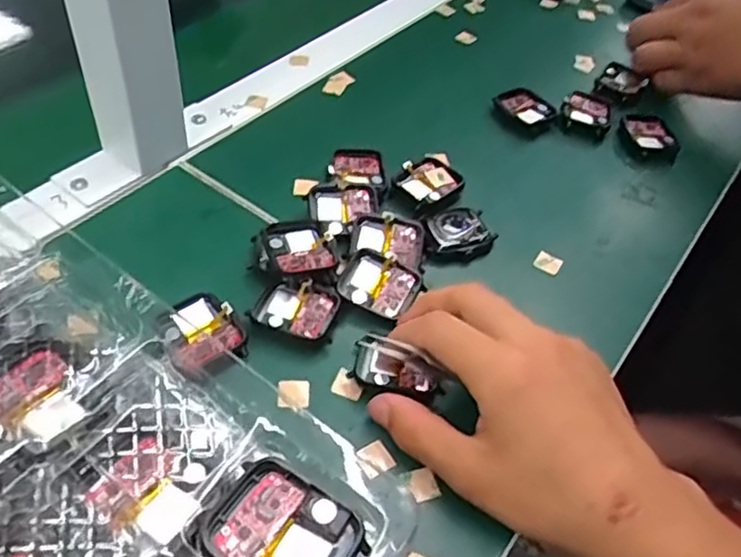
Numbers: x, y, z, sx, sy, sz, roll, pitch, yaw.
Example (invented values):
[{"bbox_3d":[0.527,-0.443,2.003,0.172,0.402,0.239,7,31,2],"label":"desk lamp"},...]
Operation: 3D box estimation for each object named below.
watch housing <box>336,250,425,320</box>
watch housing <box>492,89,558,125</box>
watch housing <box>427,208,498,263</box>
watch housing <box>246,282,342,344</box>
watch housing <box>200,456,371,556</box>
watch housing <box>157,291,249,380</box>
[{"bbox_3d":[0.005,0.003,0.376,0.045,0.009,0.032,20,49,10],"label":"watch housing"},{"bbox_3d":[0.119,-0.131,0.508,0.039,0.009,0.036,-24,55,-26],"label":"watch housing"},{"bbox_3d":[0.055,-0.028,0.418,0.040,0.010,0.039,-18,53,-21],"label":"watch housing"},{"bbox_3d":[-0.040,0.016,0.361,0.043,0.005,0.035,15,48,6],"label":"watch housing"},{"bbox_3d":[-0.026,0.079,0.205,0.046,0.008,0.036,29,51,18],"label":"watch housing"},{"bbox_3d":[-0.088,0.028,0.347,0.039,0.011,0.045,-22,55,-24],"label":"watch housing"}]

